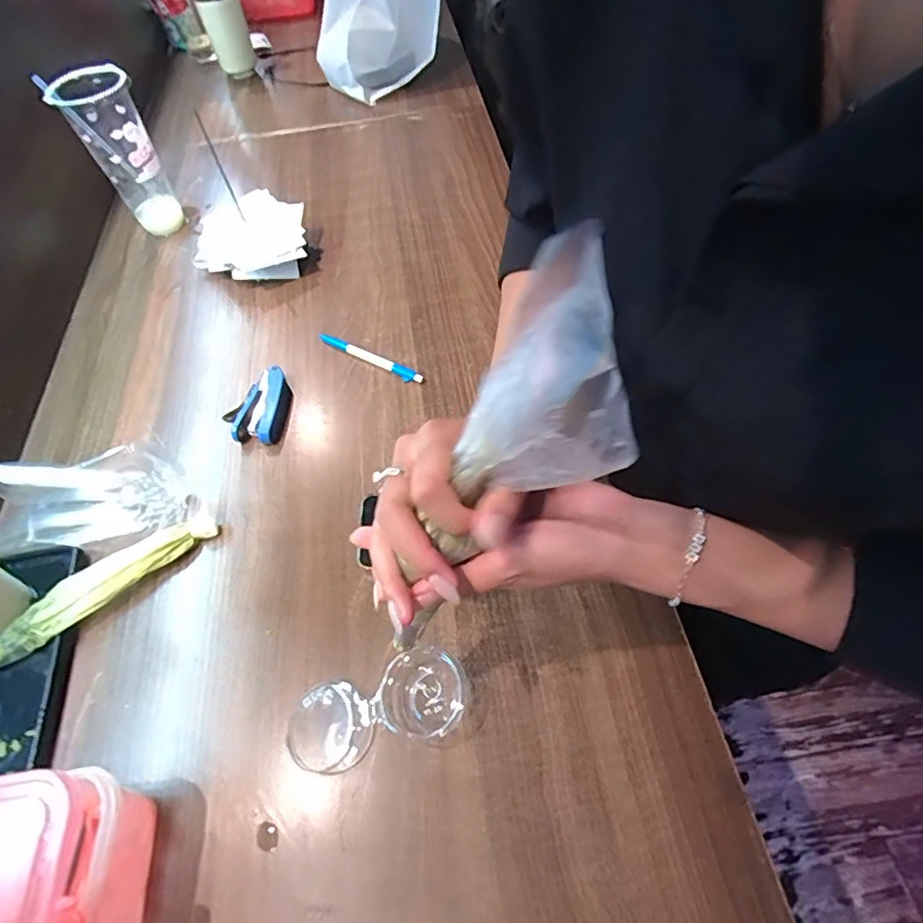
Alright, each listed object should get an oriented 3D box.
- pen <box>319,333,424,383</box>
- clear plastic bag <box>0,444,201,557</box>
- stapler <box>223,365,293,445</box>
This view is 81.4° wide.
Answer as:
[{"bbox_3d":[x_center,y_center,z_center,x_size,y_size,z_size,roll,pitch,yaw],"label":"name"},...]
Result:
[{"bbox_3d":[-0.102,-0.117,0.596,0.144,0.010,0.014,28,63,20],"label":"pen"},{"bbox_3d":[-0.334,0.038,0.473,0.172,0.068,0.076,-9,57,-3],"label":"clear plastic bag"},{"bbox_3d":[-0.210,-0.059,0.559,0.061,0.022,0.087,4,57,6],"label":"stapler"}]

